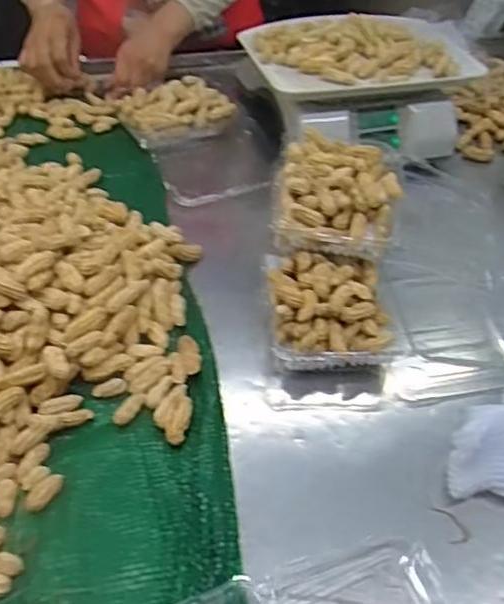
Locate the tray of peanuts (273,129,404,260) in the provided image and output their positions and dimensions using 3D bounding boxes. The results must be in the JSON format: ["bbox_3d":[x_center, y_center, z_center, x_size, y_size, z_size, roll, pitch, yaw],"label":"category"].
[{"bbox_3d":[0.090,-0.121,0.663,0.125,0.060,0.155,7,44,2],"label":"tray of peanuts"}]

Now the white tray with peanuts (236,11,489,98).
[{"bbox_3d":[0.144,-0.348,0.869,0.307,0.042,0.219,-3,44,-9],"label":"white tray with peanuts"}]

